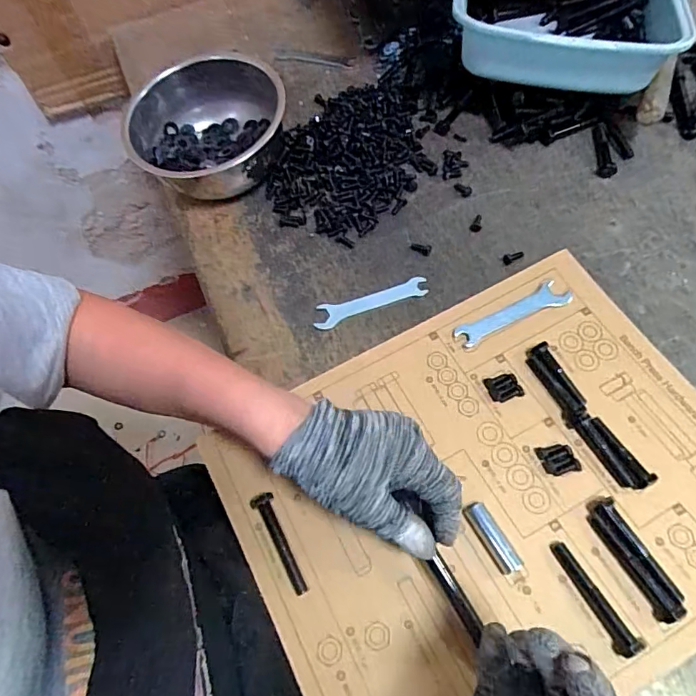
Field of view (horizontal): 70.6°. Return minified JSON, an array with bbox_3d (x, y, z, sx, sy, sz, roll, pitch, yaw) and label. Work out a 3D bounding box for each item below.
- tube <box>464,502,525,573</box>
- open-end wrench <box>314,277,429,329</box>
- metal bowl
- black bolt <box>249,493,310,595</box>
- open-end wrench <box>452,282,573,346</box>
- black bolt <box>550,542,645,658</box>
[{"bbox_3d":[0.105,0.138,0.358,0.014,0.016,0.052,-27,64,-12],"label":"tube"},{"bbox_3d":[0.022,-0.042,0.462,0.110,0.005,0.024,-16,62,-5],"label":"open-end wrench"},{"bbox_3d":[-0.145,-0.222,0.518,0.151,0.082,0.147,-14,62,-5],"label":"metal bowl"},{"bbox_3d":[-0.048,0.143,0.364,0.017,0.012,0.075,-30,64,-13],"label":"black bolt"},{"bbox_3d":[0.147,-0.029,0.437,0.109,0.007,0.024,-26,63,-11],"label":"open-end wrench"},{"bbox_3d":[0.166,0.167,0.332,0.014,0.015,0.075,-27,64,-11],"label":"black bolt"}]

